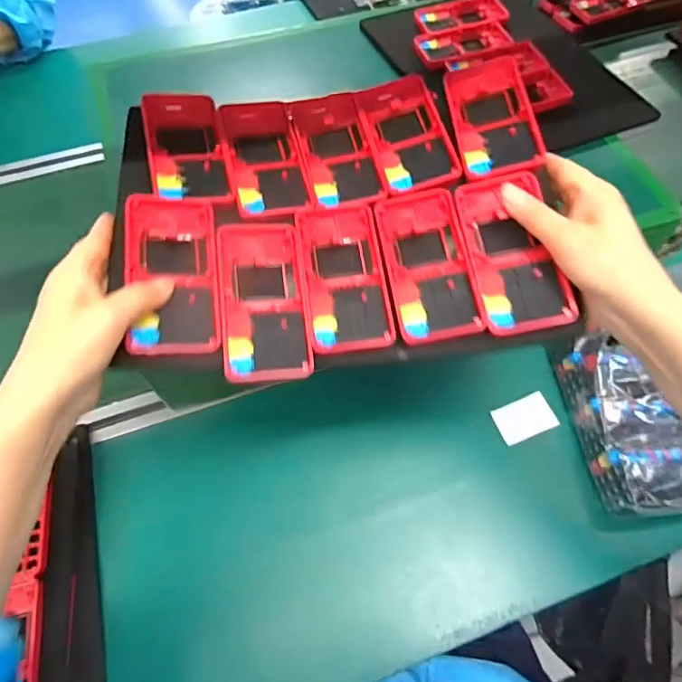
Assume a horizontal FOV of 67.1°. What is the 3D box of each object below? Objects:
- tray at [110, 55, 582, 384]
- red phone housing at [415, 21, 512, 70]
[{"bbox_3d":[-0.001,-0.108,0.409,0.332,0.045,0.253,-7,59,-3],"label":"tray"},{"bbox_3d":[0.163,-0.400,0.691,0.126,0.011,0.069,-14,61,-5],"label":"red phone housing"}]

